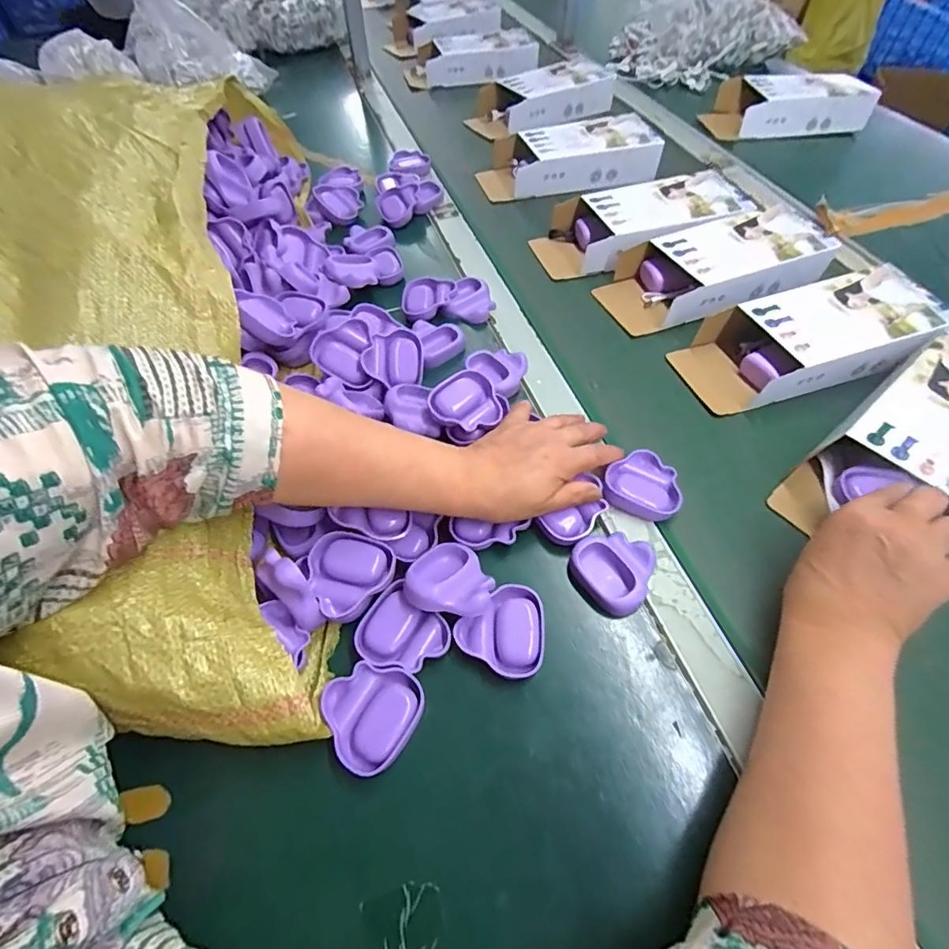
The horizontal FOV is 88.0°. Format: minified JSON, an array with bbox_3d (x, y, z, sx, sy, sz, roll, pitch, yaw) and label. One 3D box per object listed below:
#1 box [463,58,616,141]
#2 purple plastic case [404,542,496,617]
[{"bbox_3d":[0.115,-0.661,0.869,0.247,0.069,0.127,-26,59,-16],"label":"box"},{"bbox_3d":[-0.018,0.075,0.366,0.061,0.018,0.057,11,41,2],"label":"purple plastic case"}]

